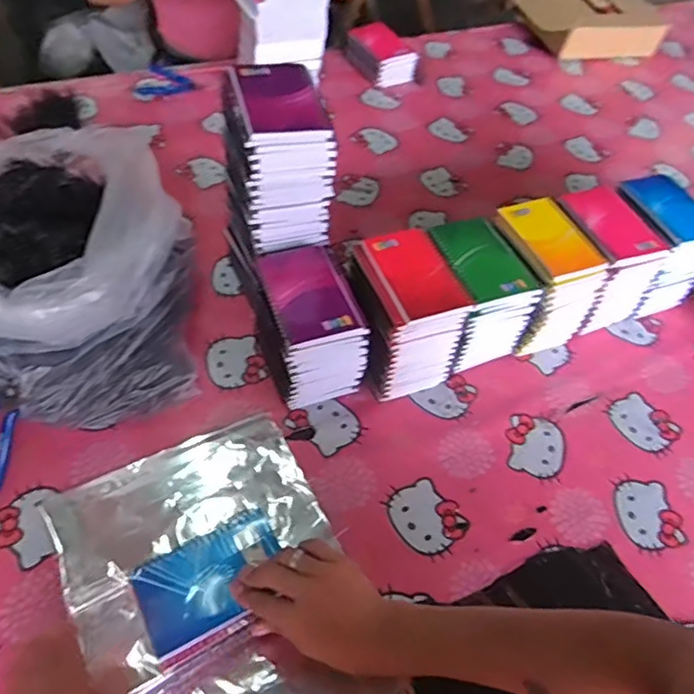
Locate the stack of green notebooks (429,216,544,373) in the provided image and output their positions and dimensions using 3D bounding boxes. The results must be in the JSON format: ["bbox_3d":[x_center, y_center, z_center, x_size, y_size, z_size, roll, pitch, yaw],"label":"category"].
[{"bbox_3d":[0.160,-0.065,0.749,0.103,0.150,0.130,-15,55,-17],"label":"stack of green notebooks"}]

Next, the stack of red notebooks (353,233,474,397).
[{"bbox_3d":[0.067,-0.038,0.717,0.101,0.154,0.134,-17,56,-19],"label":"stack of red notebooks"}]

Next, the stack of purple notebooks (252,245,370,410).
[{"bbox_3d":[-0.045,-0.025,0.695,0.094,0.144,0.148,-13,55,-16],"label":"stack of purple notebooks"}]

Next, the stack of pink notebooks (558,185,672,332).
[{"bbox_3d":[0.343,-0.121,0.810,0.109,0.150,0.141,-24,58,-22],"label":"stack of pink notebooks"}]

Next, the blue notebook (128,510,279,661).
[{"bbox_3d":[-0.124,0.212,0.536,0.131,0.011,0.080,-22,57,-21],"label":"blue notebook"}]

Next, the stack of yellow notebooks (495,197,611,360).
[{"bbox_3d":[0.252,-0.094,0.783,0.106,0.144,0.147,-19,57,-20],"label":"stack of yellow notebooks"}]

